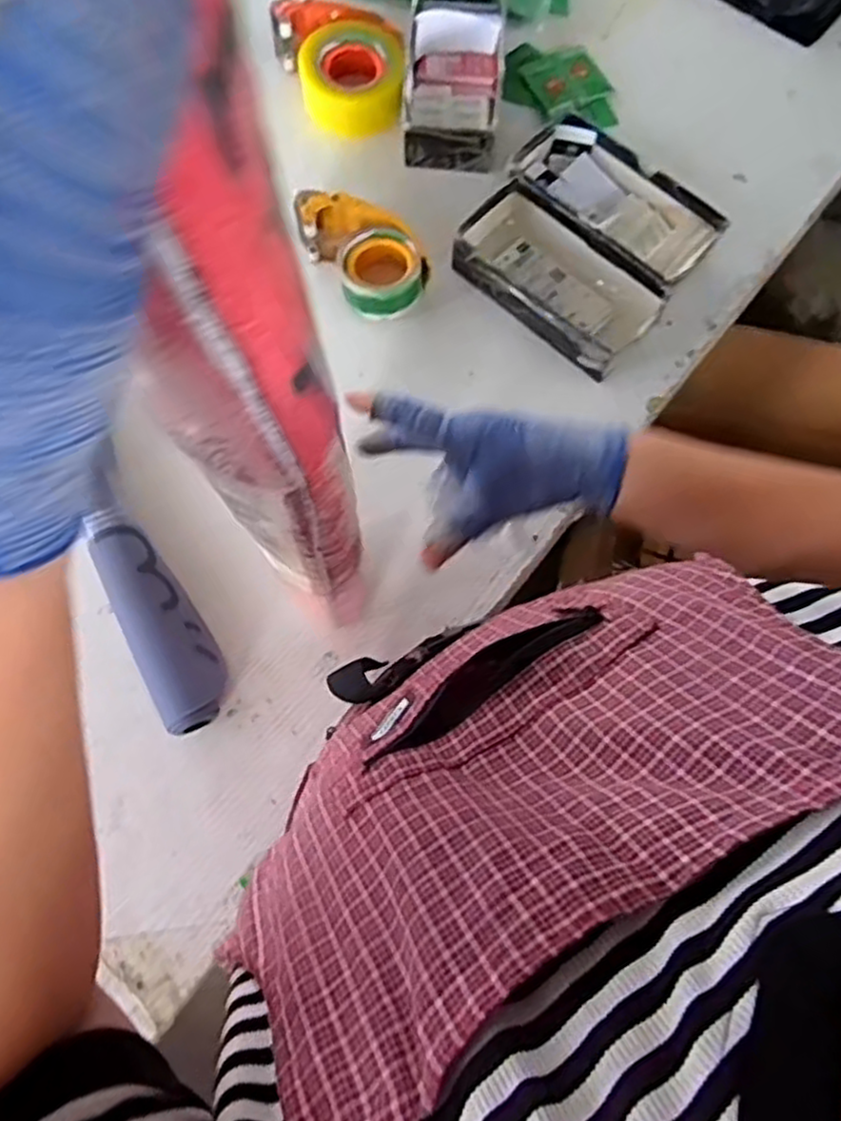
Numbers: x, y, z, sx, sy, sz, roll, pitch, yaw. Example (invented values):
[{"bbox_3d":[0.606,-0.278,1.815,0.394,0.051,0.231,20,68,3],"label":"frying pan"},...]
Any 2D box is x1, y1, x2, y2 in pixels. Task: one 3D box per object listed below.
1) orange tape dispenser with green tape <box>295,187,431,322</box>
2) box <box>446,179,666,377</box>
[{"bbox_3d":[-0.059,-0.323,0.751,0.087,0.058,0.153,-36,78,-11],"label":"orange tape dispenser with green tape"},{"bbox_3d":[0.145,-0.295,0.755,0.216,0.062,0.102,41,76,10],"label":"box"}]

